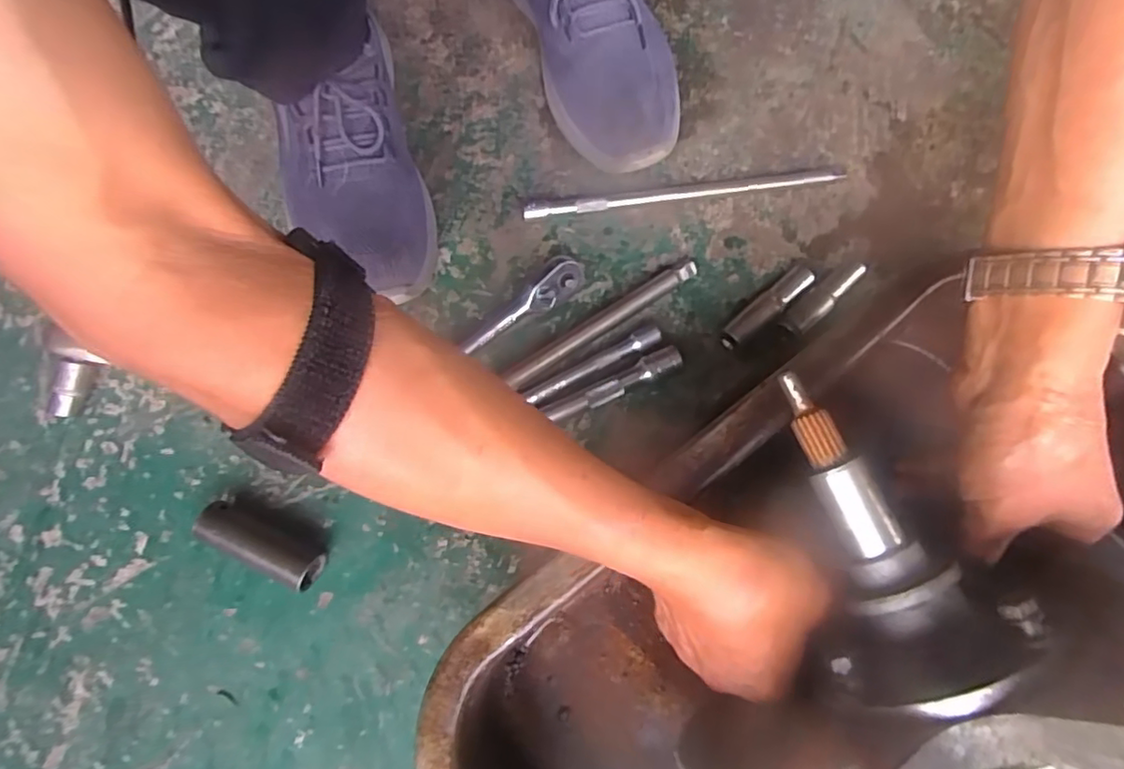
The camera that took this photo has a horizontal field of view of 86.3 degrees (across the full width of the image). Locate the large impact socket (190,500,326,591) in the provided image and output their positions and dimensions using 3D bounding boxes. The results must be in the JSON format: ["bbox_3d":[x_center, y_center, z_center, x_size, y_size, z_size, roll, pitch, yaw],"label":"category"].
[{"bbox_3d":[-0.194,0.104,0.385,0.077,0.031,0.029,24,76,7],"label":"large impact socket"}]

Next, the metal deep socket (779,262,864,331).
[{"bbox_3d":[0.189,-0.063,0.436,0.081,0.018,0.018,-40,78,-10],"label":"metal deep socket"}]

